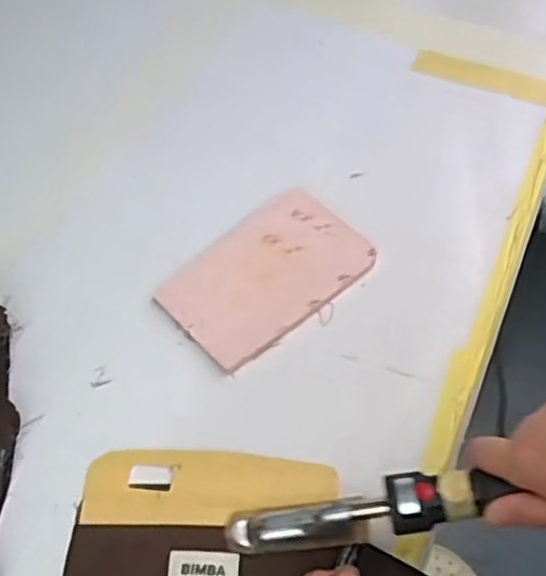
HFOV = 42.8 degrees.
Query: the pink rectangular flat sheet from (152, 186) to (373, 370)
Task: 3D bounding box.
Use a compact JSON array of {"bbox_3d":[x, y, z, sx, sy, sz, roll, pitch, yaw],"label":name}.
[{"bbox_3d":[-0.007,-0.016,0.623,0.177,0.011,0.120,-37,64,-21],"label":"pink rectangular flat sheet"}]

